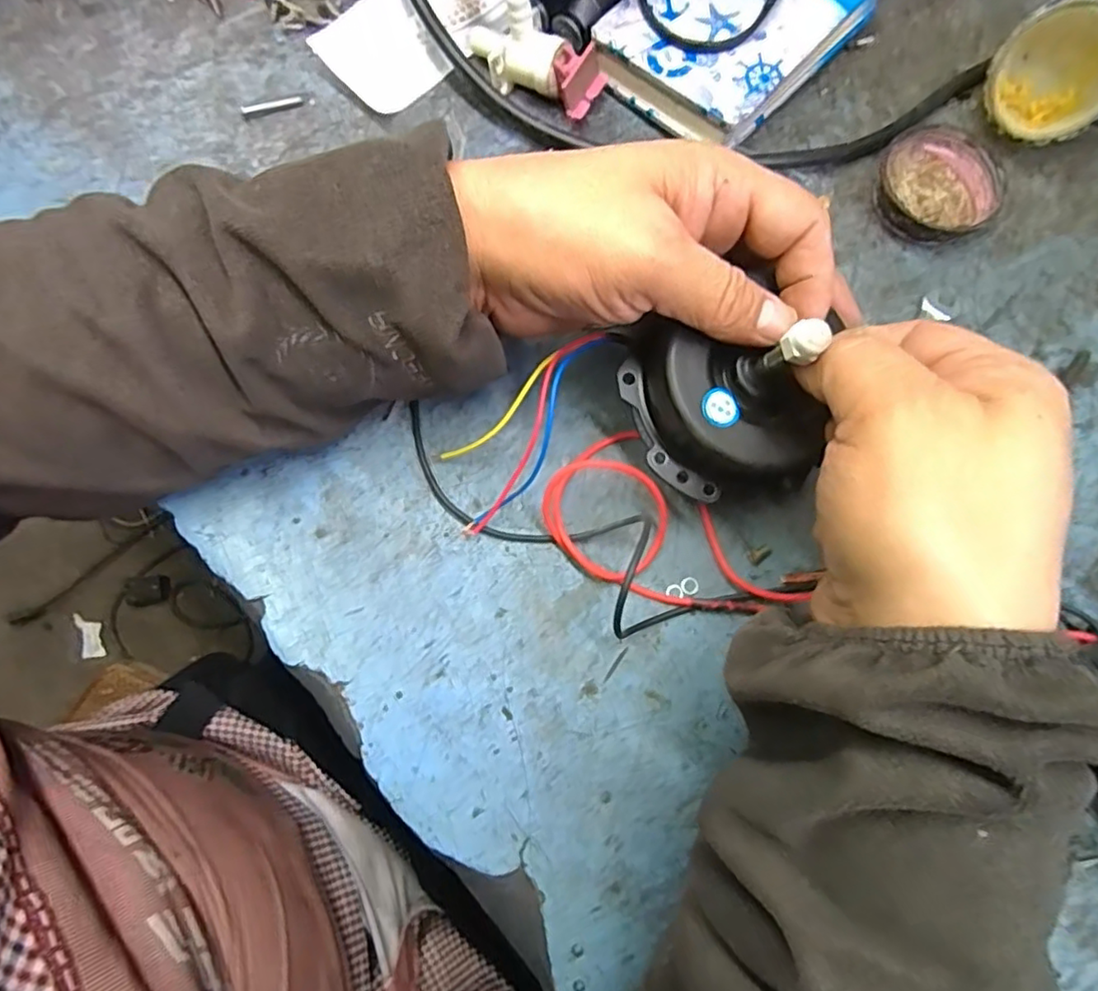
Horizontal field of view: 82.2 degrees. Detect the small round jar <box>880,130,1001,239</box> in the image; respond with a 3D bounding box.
[{"bbox_3d":[0.204,-0.162,0.332,0.067,0.017,0.059,-41,81,-10],"label":"small round jar"}]

